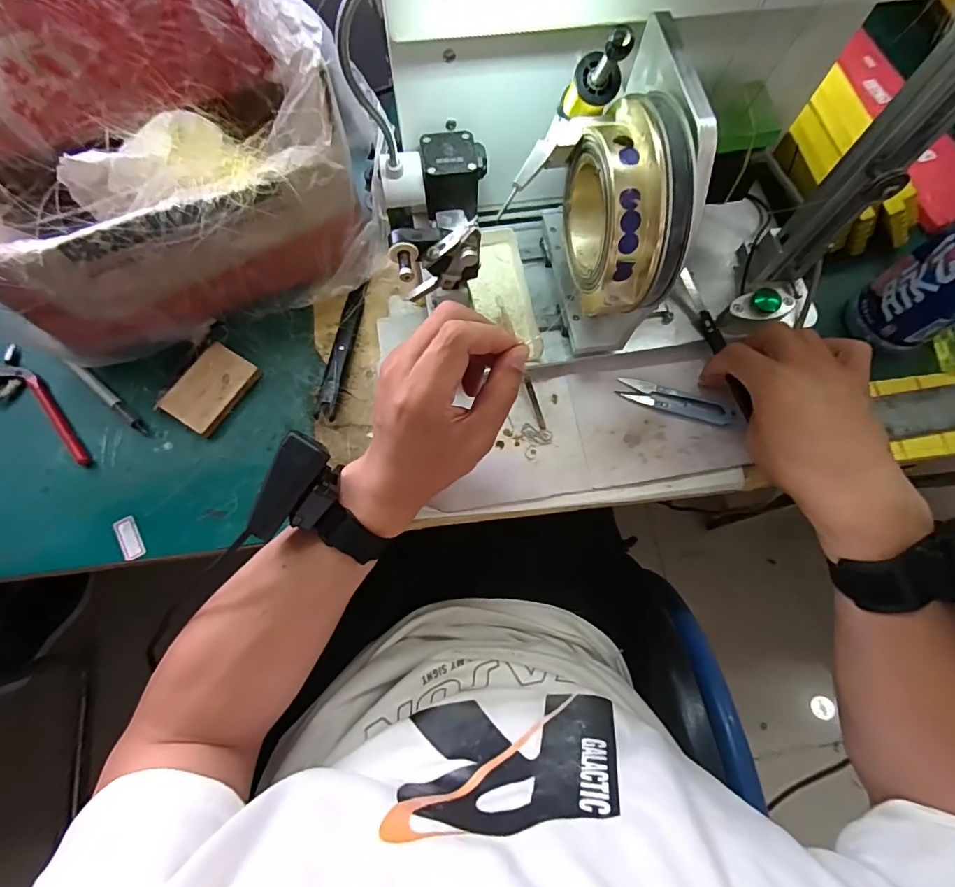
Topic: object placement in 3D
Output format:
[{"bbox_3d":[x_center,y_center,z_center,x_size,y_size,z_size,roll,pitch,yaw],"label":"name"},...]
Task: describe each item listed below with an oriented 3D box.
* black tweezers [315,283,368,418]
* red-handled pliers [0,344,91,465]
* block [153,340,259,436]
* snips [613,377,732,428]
[{"bbox_3d":[-0.121,-0.085,0.427,0.017,0.016,0.133,9,72,1],"label":"black tweezers"},{"bbox_3d":[-0.397,-0.025,0.396,0.128,0.013,0.127,-17,73,-7],"label":"red-handled pliers"},{"bbox_3d":[-0.228,-0.047,0.409,0.049,0.016,0.073,33,74,8],"label":"block"},{"bbox_3d":[0.174,-0.038,0.424,0.099,0.008,0.023,17,72,4],"label":"snips"}]

